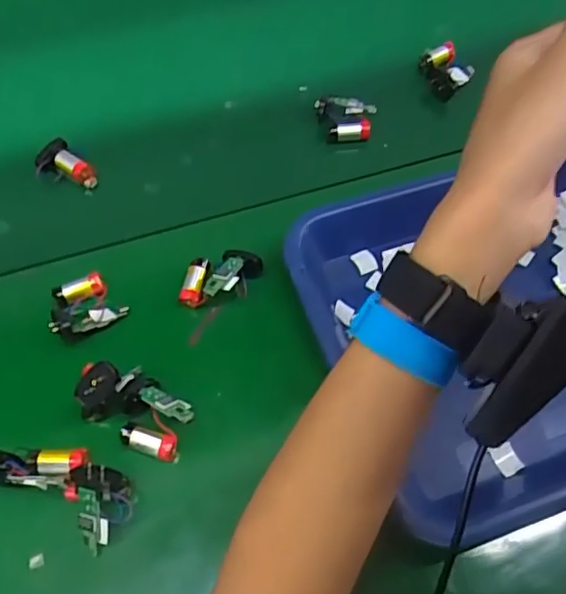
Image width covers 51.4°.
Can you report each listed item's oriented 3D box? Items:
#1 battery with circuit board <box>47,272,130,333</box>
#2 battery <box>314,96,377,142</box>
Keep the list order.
[{"bbox_3d":[-0.148,0.005,0.437,0.052,0.025,0.046,-22,64,-12],"label":"battery with circuit board"},{"bbox_3d":[0.056,-0.161,0.530,0.053,0.024,0.029,0,62,-1],"label":"battery"}]

